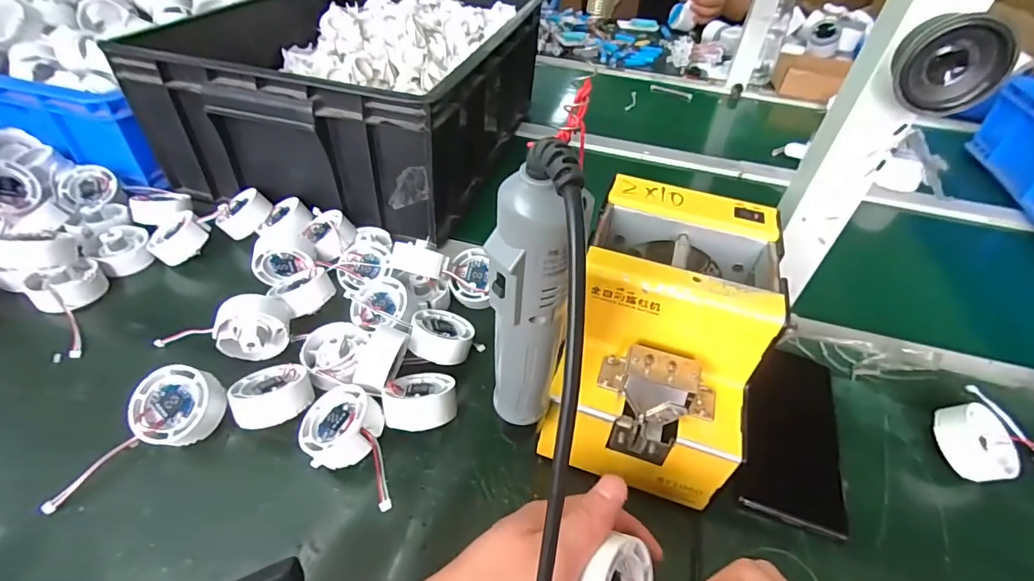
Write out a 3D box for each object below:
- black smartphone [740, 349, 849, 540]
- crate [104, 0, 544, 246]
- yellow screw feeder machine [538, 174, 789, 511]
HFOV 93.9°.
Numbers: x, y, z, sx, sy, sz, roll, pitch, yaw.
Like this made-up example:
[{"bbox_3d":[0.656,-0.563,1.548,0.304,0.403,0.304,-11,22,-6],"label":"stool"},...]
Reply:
[{"bbox_3d":[0.225,0.112,0.394,0.066,0.010,0.160,18,45,13],"label":"black smartphone"},{"bbox_3d":[-0.208,-0.288,0.646,0.385,0.162,0.447,14,44,9],"label":"crate"},{"bbox_3d":[0.102,0.036,0.354,0.120,0.144,0.180,15,44,10],"label":"yellow screw feeder machine"}]

